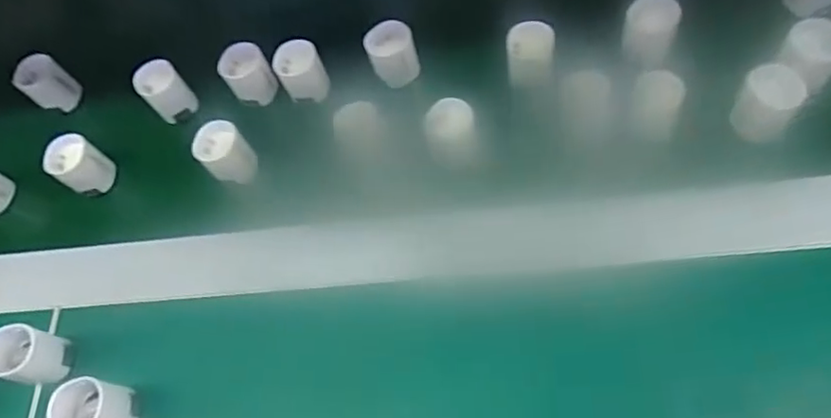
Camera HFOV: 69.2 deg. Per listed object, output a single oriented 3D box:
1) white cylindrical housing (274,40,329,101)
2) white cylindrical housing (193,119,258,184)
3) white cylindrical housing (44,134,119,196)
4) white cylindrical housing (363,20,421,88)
[{"bbox_3d":[-0.079,-0.096,0.414,0.028,0.032,0.035,-28,65,-10],"label":"white cylindrical housing"},{"bbox_3d":[-0.125,-0.036,0.397,0.030,0.030,0.035,-37,67,-14],"label":"white cylindrical housing"},{"bbox_3d":[-0.232,-0.030,0.415,0.034,0.032,0.032,-2,64,3],"label":"white cylindrical housing"},{"bbox_3d":[-0.016,-0.105,0.407,0.030,0.033,0.030,-2,64,3],"label":"white cylindrical housing"}]

